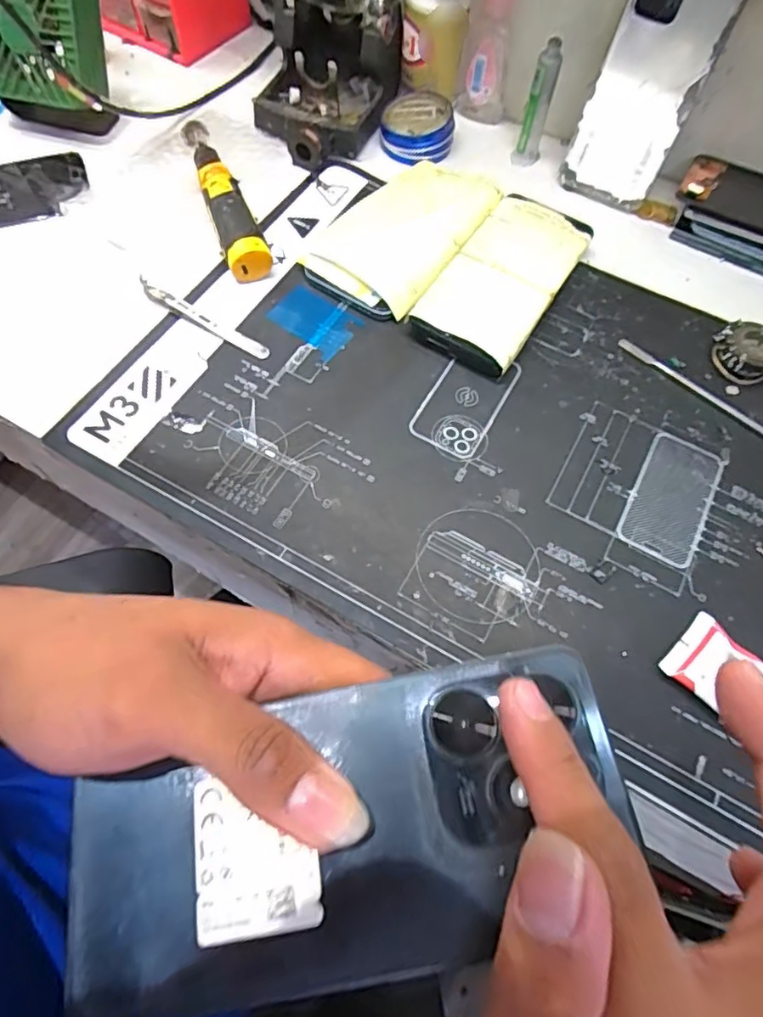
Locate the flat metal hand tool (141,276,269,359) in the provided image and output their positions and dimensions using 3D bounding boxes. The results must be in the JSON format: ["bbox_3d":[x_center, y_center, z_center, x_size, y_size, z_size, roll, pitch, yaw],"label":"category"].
[{"bbox_3d":[-0.126,-0.133,0.404,0.107,0.009,0.012,28,66,11],"label":"flat metal hand tool"}]

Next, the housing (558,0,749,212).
[{"bbox_3d":[0.199,-0.318,0.430,0.075,0.162,0.010,30,47,11],"label":"housing"}]

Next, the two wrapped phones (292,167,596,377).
[{"bbox_3d":[0.051,-0.193,0.436,0.174,0.022,0.162,33,67,13],"label":"two wrapped phones"}]

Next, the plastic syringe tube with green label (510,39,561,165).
[{"bbox_3d":[0.130,-0.333,0.472,0.019,0.088,0.020,26,66,10],"label":"plastic syringe tube with green label"}]

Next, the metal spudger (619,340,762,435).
[{"bbox_3d":[0.237,-0.070,0.395,0.167,0.005,0.013,42,70,16],"label":"metal spudger"}]

